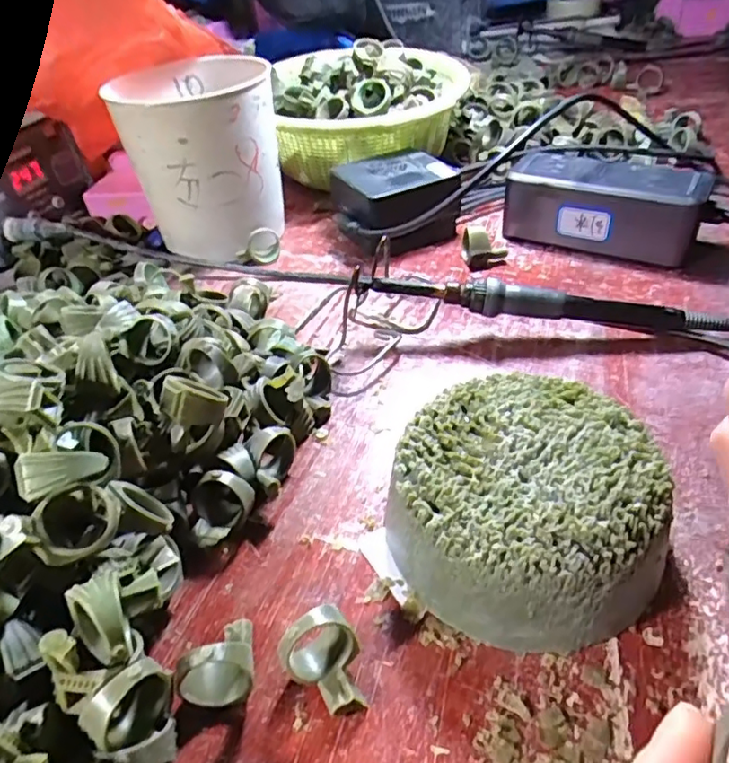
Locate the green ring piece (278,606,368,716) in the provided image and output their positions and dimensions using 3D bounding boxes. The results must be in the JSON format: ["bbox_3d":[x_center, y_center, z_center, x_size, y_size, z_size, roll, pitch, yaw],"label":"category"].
[{"bbox_3d":[-0.014,0.096,0.200,0.026,0.026,0.027,-14,42,-9],"label":"green ring piece"}]

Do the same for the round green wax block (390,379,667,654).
[{"bbox_3d":[0.062,0.047,0.233,0.096,0.047,0.097,-3,41,3],"label":"round green wax block"}]

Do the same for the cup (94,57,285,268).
[{"bbox_3d":[-0.119,-0.170,0.450,0.103,0.121,0.109,-10,41,-6],"label":"cup"}]

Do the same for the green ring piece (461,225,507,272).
[{"bbox_3d":[0.083,-0.095,0.416,0.031,0.026,0.022,12,44,19],"label":"green ring piece"}]

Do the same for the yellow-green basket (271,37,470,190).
[{"bbox_3d":[0.006,-0.236,0.533,0.166,0.104,0.176,-6,41,-1],"label":"yellow-green basket"}]

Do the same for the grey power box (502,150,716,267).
[{"bbox_3d":[0.170,-0.126,0.422,0.130,0.054,0.055,20,47,26],"label":"grey power box"}]

